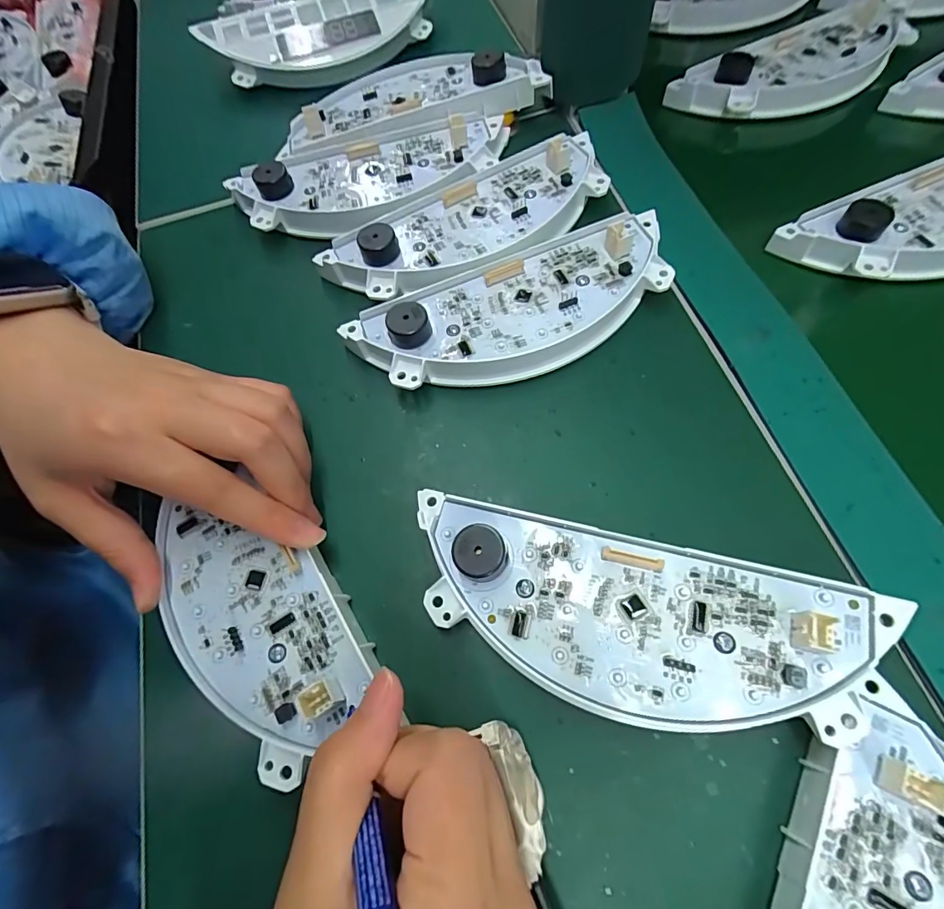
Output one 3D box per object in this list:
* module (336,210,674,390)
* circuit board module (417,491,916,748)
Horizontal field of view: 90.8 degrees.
[{"bbox_3d":[0.025,-0.073,0.244,0.170,0.029,0.065,-21,68,-3],"label":"module"},{"bbox_3d":[0.056,0.063,0.179,0.166,0.033,0.061,14,71,10],"label":"circuit board module"}]

